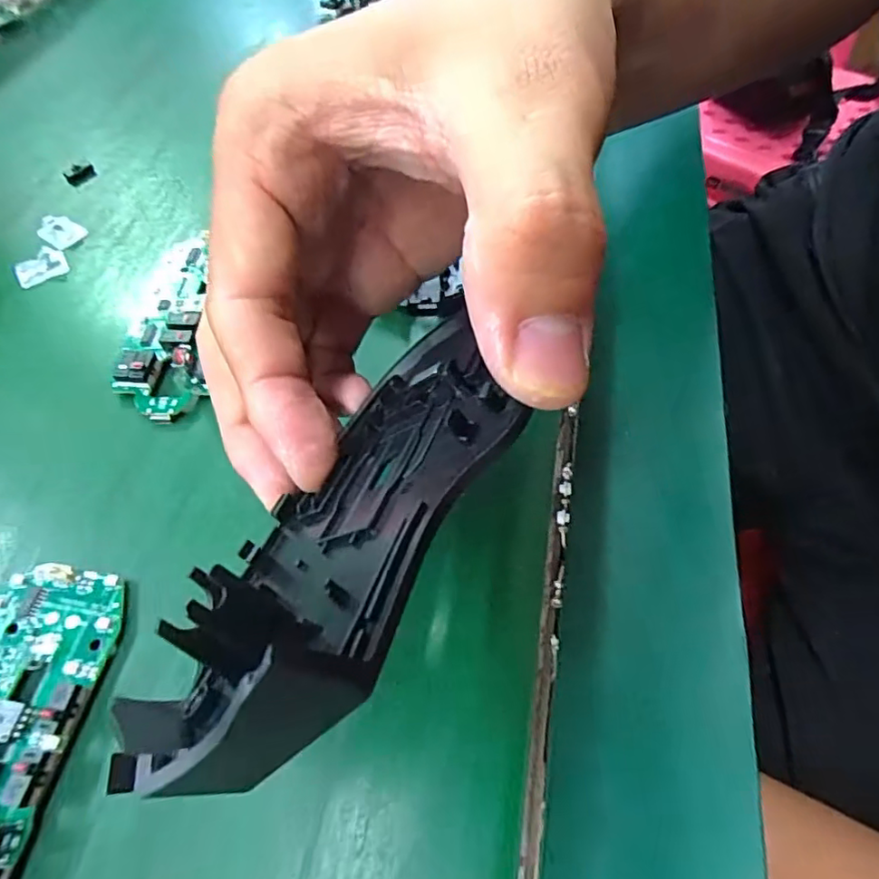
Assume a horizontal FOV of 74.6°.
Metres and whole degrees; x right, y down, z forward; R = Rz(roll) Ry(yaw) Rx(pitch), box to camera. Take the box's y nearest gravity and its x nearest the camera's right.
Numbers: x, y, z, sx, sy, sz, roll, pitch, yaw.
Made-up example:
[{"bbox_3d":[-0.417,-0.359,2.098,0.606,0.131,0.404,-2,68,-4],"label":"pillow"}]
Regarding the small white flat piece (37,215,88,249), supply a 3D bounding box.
[{"bbox_3d":[-0.183,-0.101,0.279,0.022,0.006,0.016,25,62,18],"label":"small white flat piece"}]

